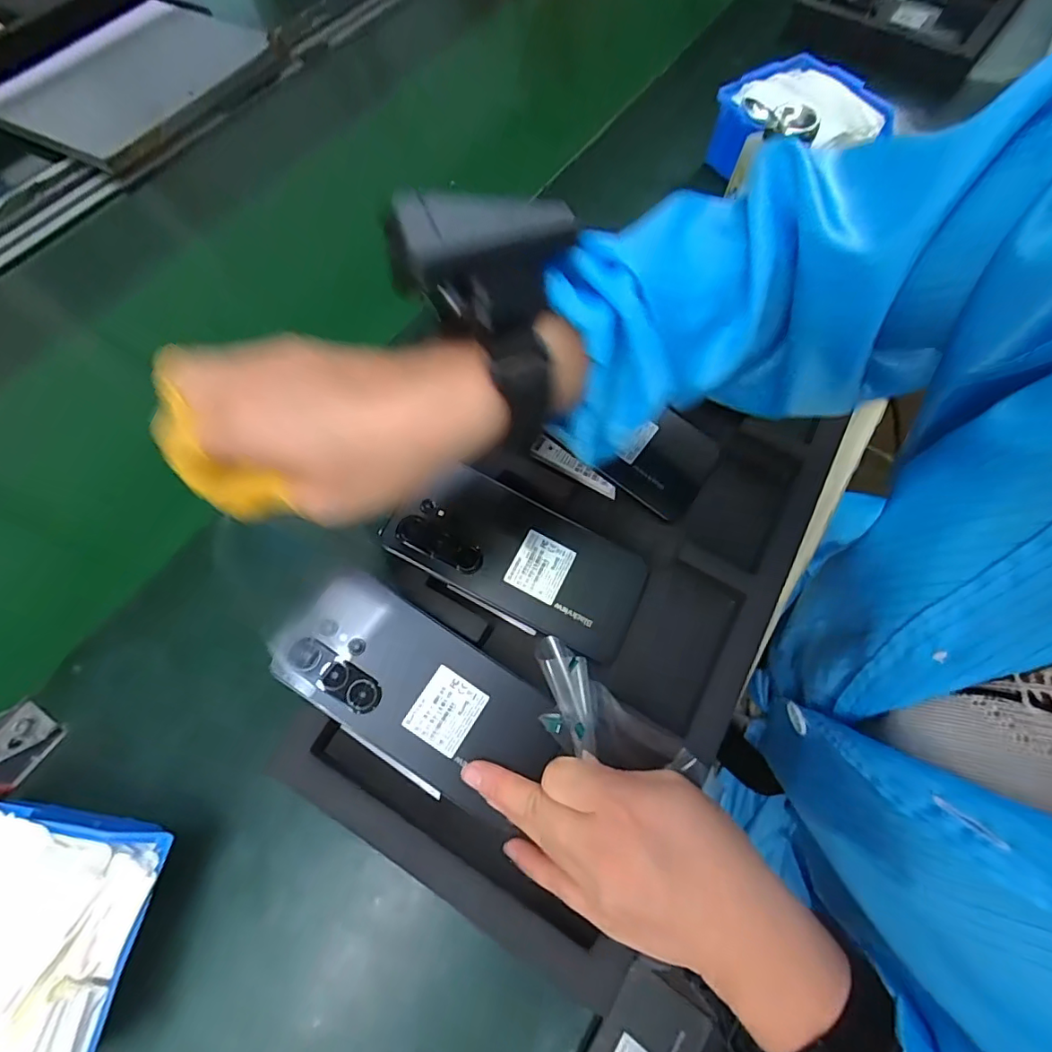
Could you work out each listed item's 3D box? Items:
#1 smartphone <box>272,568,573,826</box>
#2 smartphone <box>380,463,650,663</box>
[{"bbox_3d":[-0.063,0.096,0.307,0.167,0.006,0.078,30,70,2],"label":"smartphone"},{"bbox_3d":[-0.003,0.018,0.343,0.163,0.009,0.077,28,71,1],"label":"smartphone"}]

